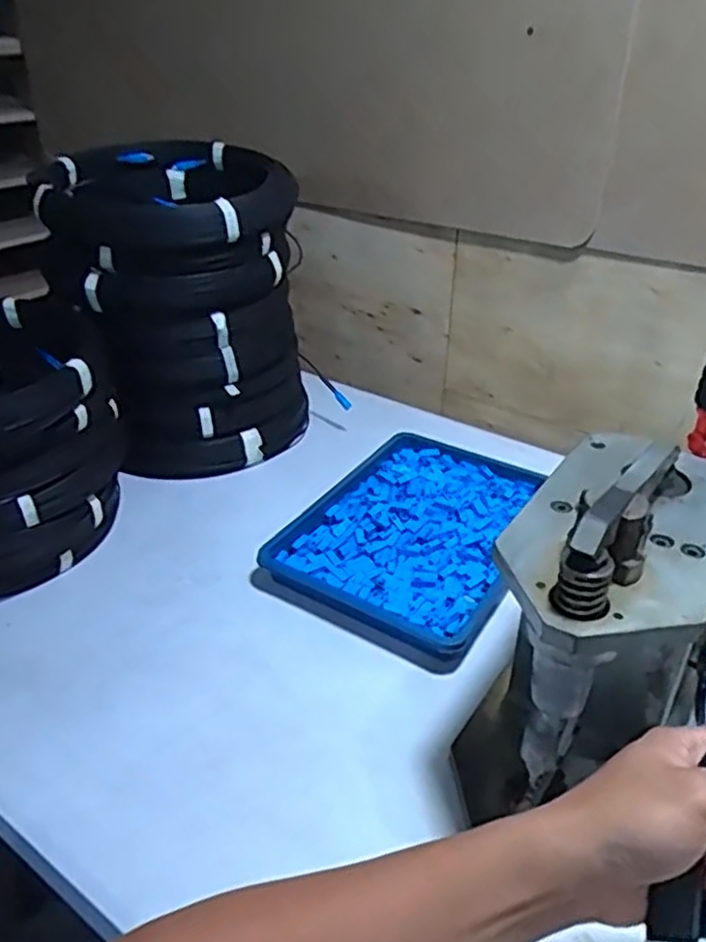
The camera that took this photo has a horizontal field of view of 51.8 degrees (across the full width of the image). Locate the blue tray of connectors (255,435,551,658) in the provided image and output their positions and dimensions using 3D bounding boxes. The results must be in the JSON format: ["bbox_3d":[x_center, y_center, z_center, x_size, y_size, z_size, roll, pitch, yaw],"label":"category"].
[{"bbox_3d":[0.084,0.058,0.844,0.232,0.032,0.333,19,37,26],"label":"blue tray of connectors"}]

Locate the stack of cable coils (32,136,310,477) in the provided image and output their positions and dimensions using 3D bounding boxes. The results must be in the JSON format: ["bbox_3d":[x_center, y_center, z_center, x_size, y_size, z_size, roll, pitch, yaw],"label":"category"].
[{"bbox_3d":[-0.218,-0.216,0.972,0.281,0.354,0.277,-6,33,-10],"label":"stack of cable coils"}]

